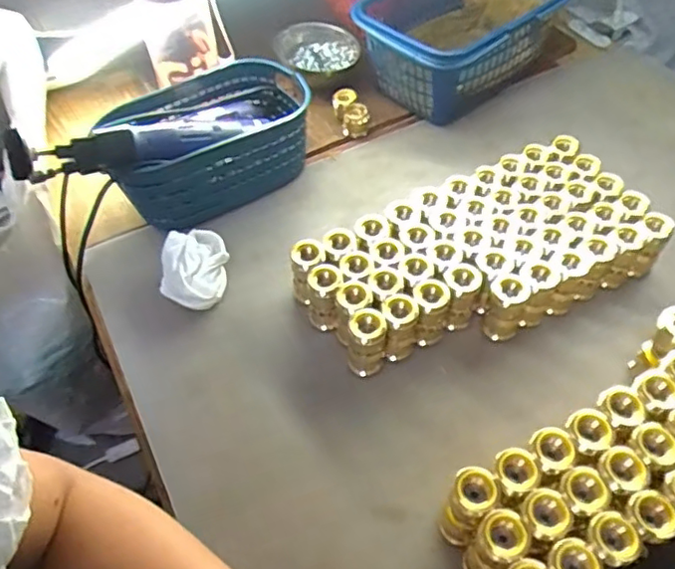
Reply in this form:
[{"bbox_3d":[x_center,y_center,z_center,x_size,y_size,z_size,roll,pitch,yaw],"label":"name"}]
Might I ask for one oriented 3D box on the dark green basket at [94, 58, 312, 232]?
[{"bbox_3d":[-0.143,-0.166,0.687,0.238,0.097,0.136,-29,57,-20],"label":"dark green basket"}]

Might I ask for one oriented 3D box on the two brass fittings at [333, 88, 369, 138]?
[{"bbox_3d":[0.017,-0.217,0.766,0.034,0.043,0.046,-17,54,-12],"label":"two brass fittings"}]

